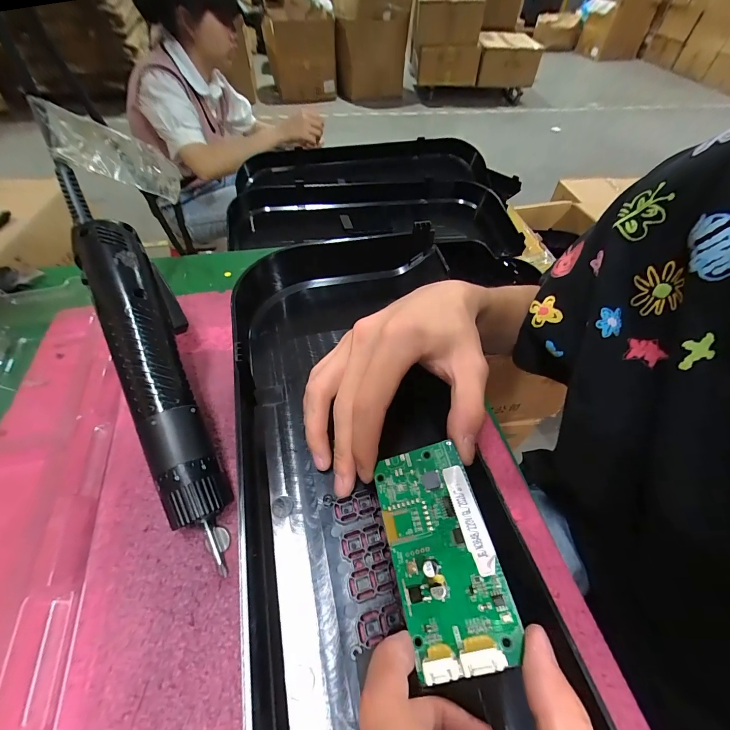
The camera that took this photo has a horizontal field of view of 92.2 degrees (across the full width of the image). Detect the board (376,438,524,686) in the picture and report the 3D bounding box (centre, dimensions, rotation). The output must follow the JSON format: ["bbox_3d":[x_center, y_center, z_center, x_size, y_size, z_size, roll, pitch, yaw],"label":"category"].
[{"bbox_3d":[0.035,0.085,0.167,0.047,0.007,0.094,-20,56,9],"label":"board"}]

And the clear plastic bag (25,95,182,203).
[{"bbox_3d":[-0.168,-0.137,0.227,0.075,0.029,0.009,15,6,-23],"label":"clear plastic bag"}]

